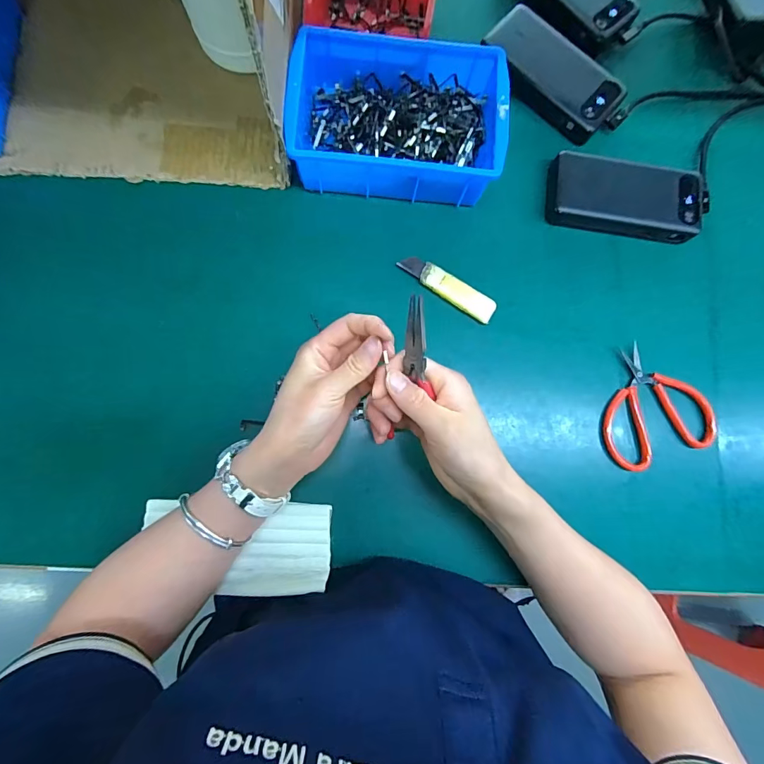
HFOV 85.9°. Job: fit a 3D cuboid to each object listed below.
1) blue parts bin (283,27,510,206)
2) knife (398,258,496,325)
[{"bbox_3d":[0.014,-0.257,0.405,0.201,0.062,0.144,4,82,-3],"label":"blue parts bin"},{"bbox_3d":[0.066,-0.095,0.413,0.105,0.009,0.024,32,82,1],"label":"knife"}]

